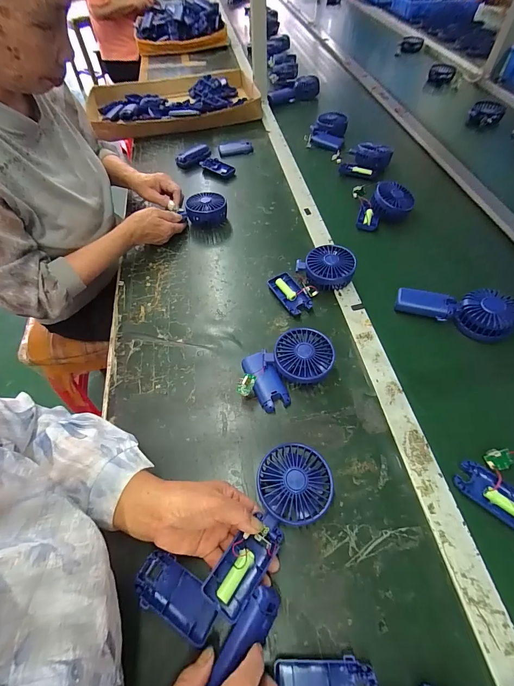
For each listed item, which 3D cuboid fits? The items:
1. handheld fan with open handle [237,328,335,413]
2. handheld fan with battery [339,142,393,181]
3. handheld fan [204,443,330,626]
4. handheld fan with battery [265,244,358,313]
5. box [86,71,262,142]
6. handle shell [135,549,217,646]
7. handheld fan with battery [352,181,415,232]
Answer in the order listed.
[{"bbox_3d":[0.042,0.038,0.468,0.147,0.044,0.089,-20,58,-9],"label":"handheld fan with open handle"},{"bbox_3d":[0.274,-0.459,0.788,0.105,0.057,0.065,27,63,19],"label":"handheld fan with battery"},{"bbox_3d":[0.016,0.202,0.351,0.080,0.038,0.180,30,62,21],"label":"handheld fan"},{"bbox_3d":[0.101,-0.122,0.567,0.142,0.048,0.090,-30,60,-15],"label":"handheld fan with battery"},{"bbox_3d":[-0.271,-0.782,1.020,0.532,0.063,0.341,-16,58,-7],"label":"box"},{"bbox_3d":[-0.086,0.270,0.336,0.093,0.014,0.048,22,61,16],"label":"handle shell"},{"bbox_3d":[0.276,-0.311,0.692,0.109,0.062,0.109,-1,57,3],"label":"handheld fan with battery"}]

